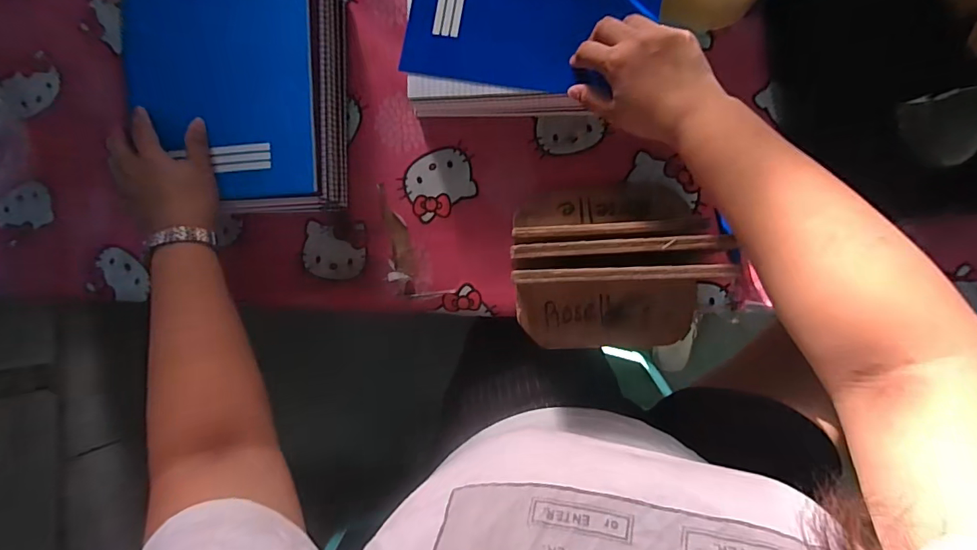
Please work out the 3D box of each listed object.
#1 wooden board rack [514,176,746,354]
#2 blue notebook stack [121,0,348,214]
[{"bbox_3d":[0.117,-0.010,0.441,0.180,0.128,0.171,-3,89,6],"label":"wooden board rack"},{"bbox_3d":[-0.266,-0.193,0.496,0.208,0.069,0.253,-1,90,6],"label":"blue notebook stack"}]

